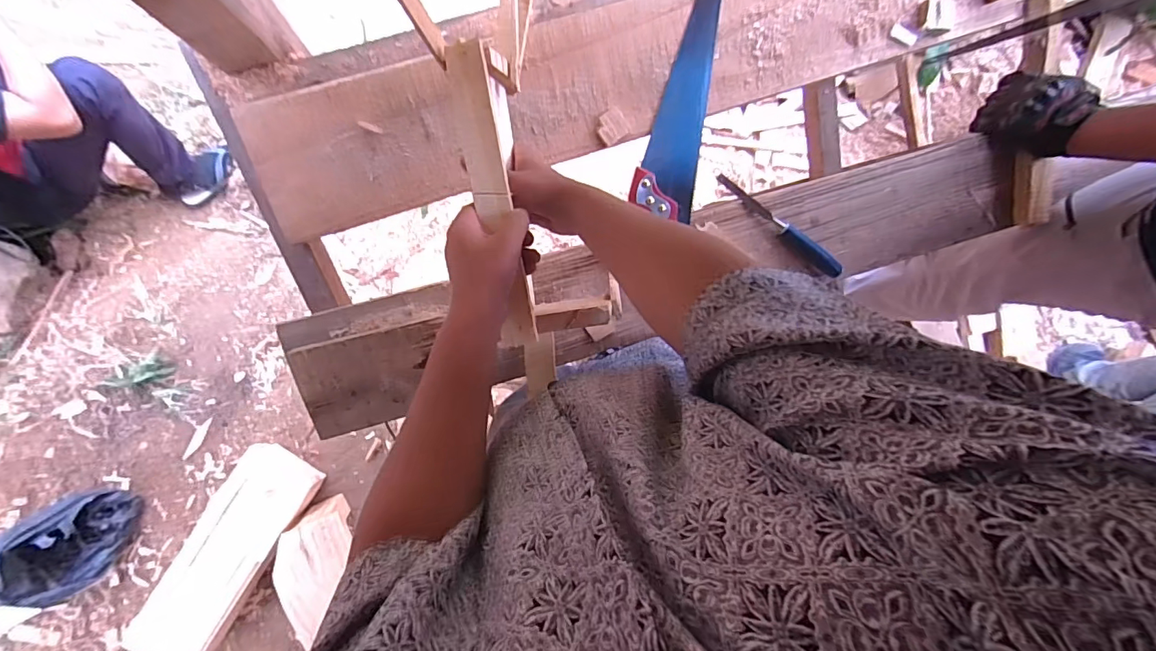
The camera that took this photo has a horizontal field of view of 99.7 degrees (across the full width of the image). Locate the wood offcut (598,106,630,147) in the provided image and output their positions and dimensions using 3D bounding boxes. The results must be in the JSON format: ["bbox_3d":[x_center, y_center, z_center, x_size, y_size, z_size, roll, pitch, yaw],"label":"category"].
[{"bbox_3d":[0.046,-0.271,0.664,0.043,0.006,0.039,-36,99,-3],"label":"wood offcut"}]

